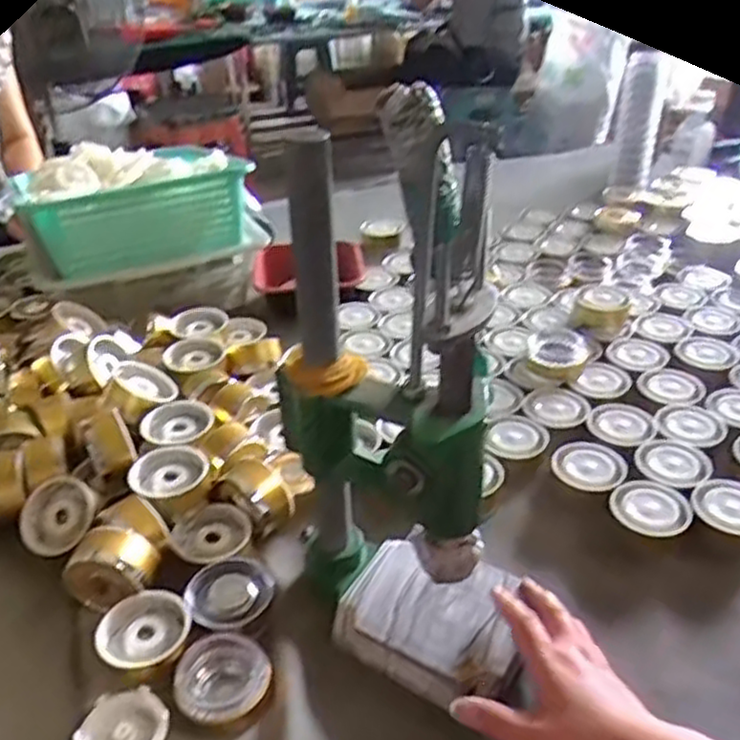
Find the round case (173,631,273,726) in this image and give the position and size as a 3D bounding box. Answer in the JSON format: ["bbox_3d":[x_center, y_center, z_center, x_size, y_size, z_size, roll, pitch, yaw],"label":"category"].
[{"bbox_3d":[-0.108,0.224,0.541,0.058,0.028,0.066,23,40,32],"label":"round case"}]

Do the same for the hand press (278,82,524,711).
[{"bbox_3d":[0.026,0.023,0.521,0.176,0.401,0.113,15,32,34],"label":"hand press"}]

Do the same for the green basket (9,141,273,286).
[{"bbox_3d":[-0.300,-0.215,0.983,0.269,0.131,0.194,-9,34,-11],"label":"green basket"}]

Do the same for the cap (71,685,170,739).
[{"bbox_3d":[-0.172,0.255,0.518,0.059,0.020,0.059,-1,33,1],"label":"cap"}]

